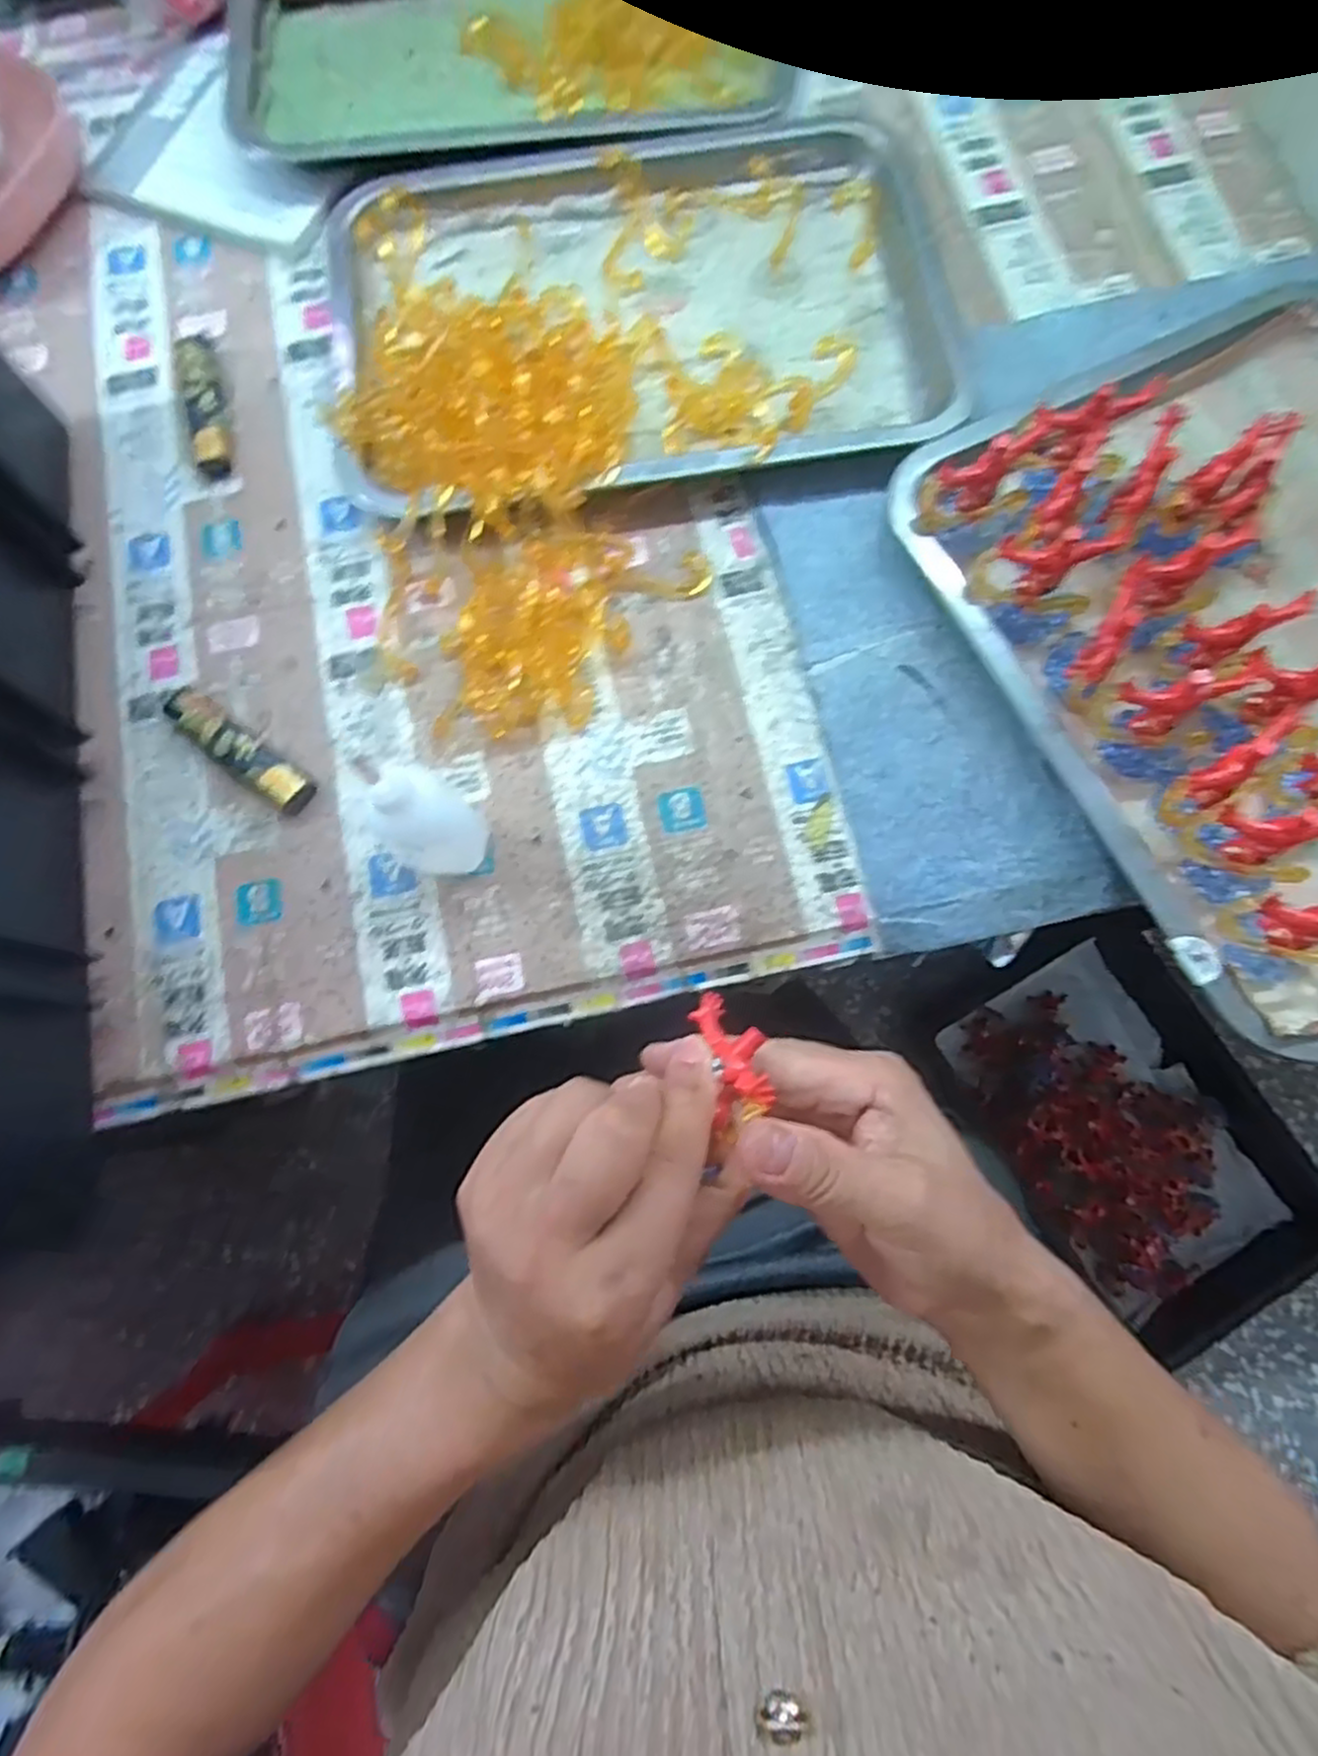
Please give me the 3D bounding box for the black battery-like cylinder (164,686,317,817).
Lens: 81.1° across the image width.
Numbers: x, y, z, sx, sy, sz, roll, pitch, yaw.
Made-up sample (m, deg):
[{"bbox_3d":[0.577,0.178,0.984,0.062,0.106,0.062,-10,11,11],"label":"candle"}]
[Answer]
[{"bbox_3d":[-0.193,-0.059,0.351,0.083,0.013,0.019,37,81,8],"label":"black battery-like cylinder"}]

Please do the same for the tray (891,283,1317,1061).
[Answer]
[{"bbox_3d":[0.284,-0.116,0.334,0.267,0.048,0.312,-26,78,-4],"label":"tray"}]

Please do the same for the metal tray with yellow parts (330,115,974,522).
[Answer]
[{"bbox_3d":[-0.012,-0.296,0.388,0.313,0.040,0.231,-13,78,-2],"label":"metal tray with yellow parts"}]

